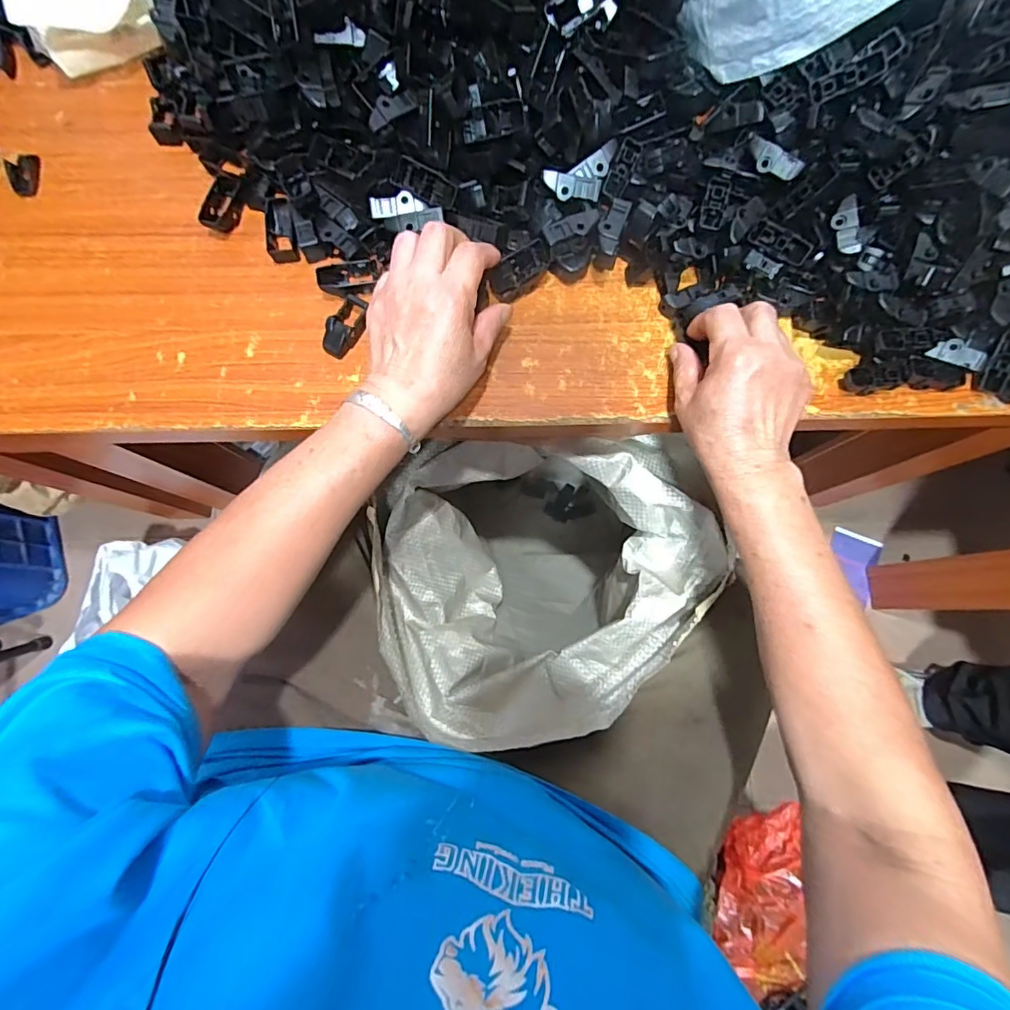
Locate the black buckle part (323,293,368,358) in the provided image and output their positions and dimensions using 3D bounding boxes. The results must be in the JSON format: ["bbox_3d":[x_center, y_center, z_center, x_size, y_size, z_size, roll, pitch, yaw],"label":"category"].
[{"bbox_3d":[-0.128,-0.146,0.411,0.026,0.018,0.052,24,80,5],"label":"black buckle part"}]

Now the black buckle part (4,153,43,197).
[{"bbox_3d":[-0.421,-0.292,0.443,0.026,0.006,0.040,-15,79,-3],"label":"black buckle part"}]

